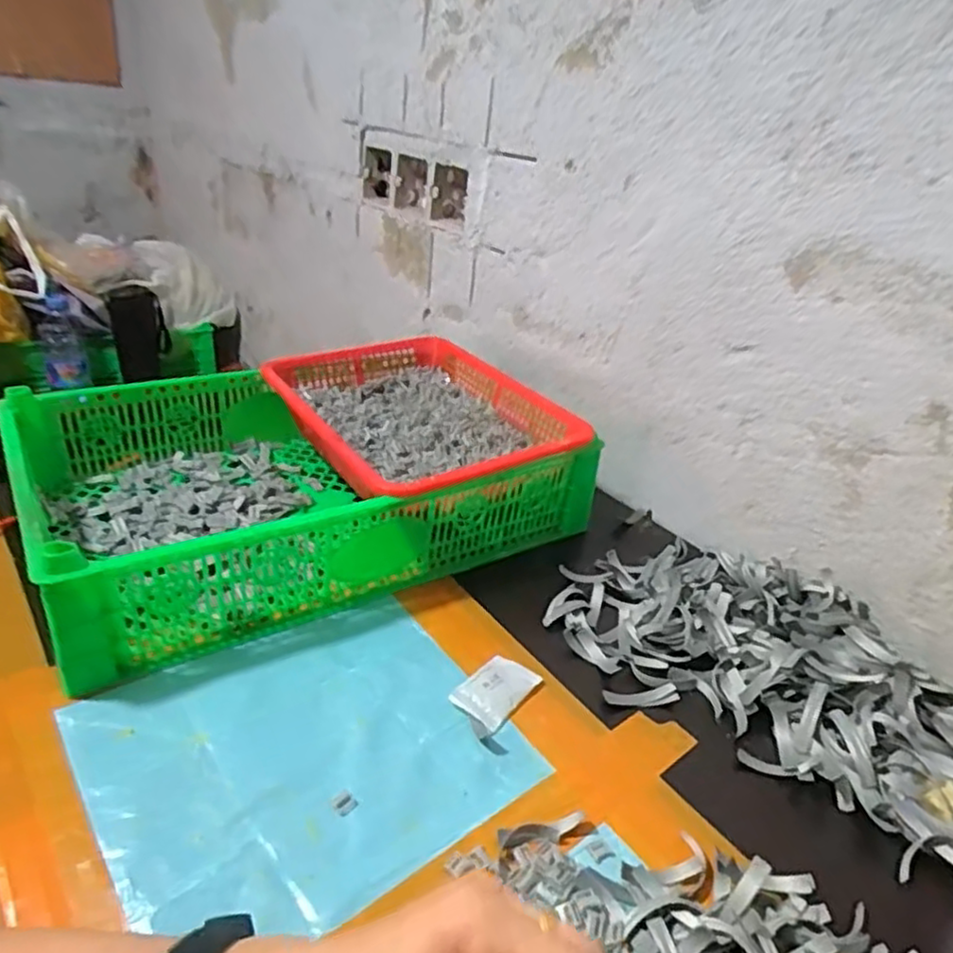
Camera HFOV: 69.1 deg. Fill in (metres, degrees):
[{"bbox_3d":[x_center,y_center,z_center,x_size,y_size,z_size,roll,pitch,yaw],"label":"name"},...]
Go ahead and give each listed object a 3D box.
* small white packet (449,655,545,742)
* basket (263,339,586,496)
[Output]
[{"bbox_3d":[0.013,0.154,0.493,0.040,0.008,0.072,25,33,29],"label":"small white packet"},{"bbox_3d":[-0.060,-0.054,0.703,0.240,0.069,0.305,-12,34,-31],"label":"basket"}]

